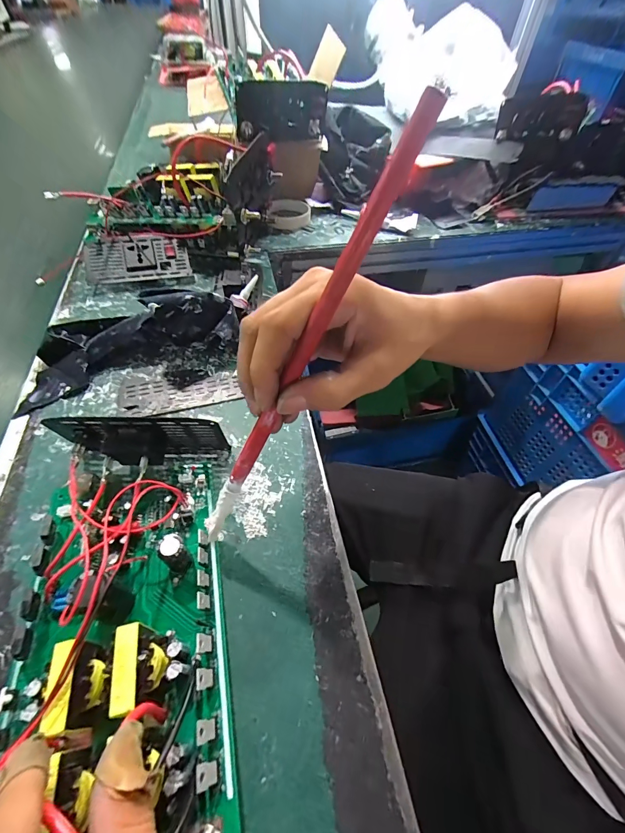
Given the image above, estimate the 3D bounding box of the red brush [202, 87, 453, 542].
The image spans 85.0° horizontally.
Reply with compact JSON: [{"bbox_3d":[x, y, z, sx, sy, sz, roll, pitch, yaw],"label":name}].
[{"bbox_3d":[-0.016,-0.013,0.181,0.011,0.258,0.011,-7,47,-46],"label":"red brush"}]

